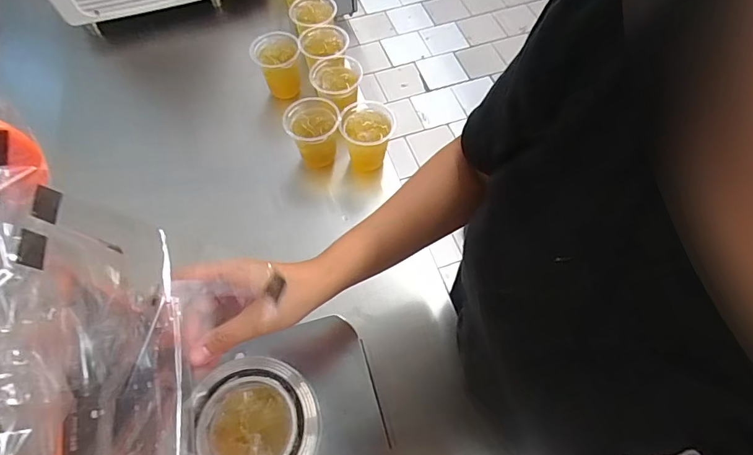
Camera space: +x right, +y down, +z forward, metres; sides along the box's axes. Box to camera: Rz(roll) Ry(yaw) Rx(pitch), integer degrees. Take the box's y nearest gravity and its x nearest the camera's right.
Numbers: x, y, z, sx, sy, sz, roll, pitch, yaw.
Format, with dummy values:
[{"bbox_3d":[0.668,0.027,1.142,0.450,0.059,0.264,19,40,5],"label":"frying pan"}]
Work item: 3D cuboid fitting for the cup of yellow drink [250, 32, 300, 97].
[{"bbox_3d":[-0.179,-0.295,0.817,0.085,0.093,0.086,-20,63,-10],"label":"cup of yellow drink"}]

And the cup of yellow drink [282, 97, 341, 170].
[{"bbox_3d":[-0.103,-0.153,0.733,0.085,0.088,0.091,0,62,0],"label":"cup of yellow drink"}]

